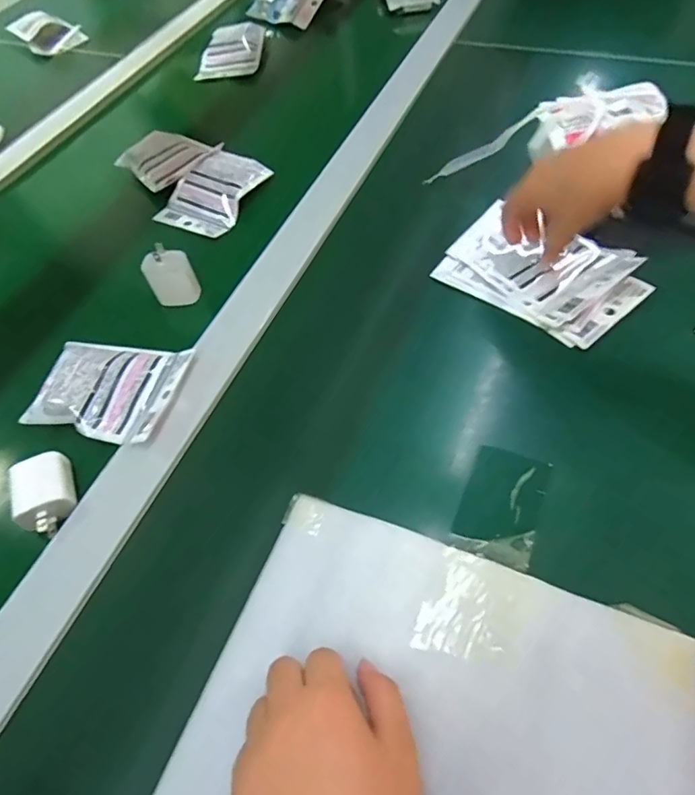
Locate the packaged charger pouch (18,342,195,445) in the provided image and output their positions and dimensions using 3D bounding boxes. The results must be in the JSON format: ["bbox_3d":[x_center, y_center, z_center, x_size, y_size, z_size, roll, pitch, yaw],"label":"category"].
[{"bbox_3d":[-0.209,-0.010,0.444,0.121,0.018,0.093,11,61,12],"label":"packaged charger pouch"}]

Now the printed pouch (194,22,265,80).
[{"bbox_3d":[-0.186,-0.556,0.803,0.098,0.034,0.110,1,59,6],"label":"printed pouch"}]

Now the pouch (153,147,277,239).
[{"bbox_3d":[-0.164,-0.247,0.601,0.097,0.032,0.115,21,63,17],"label":"pouch"}]

